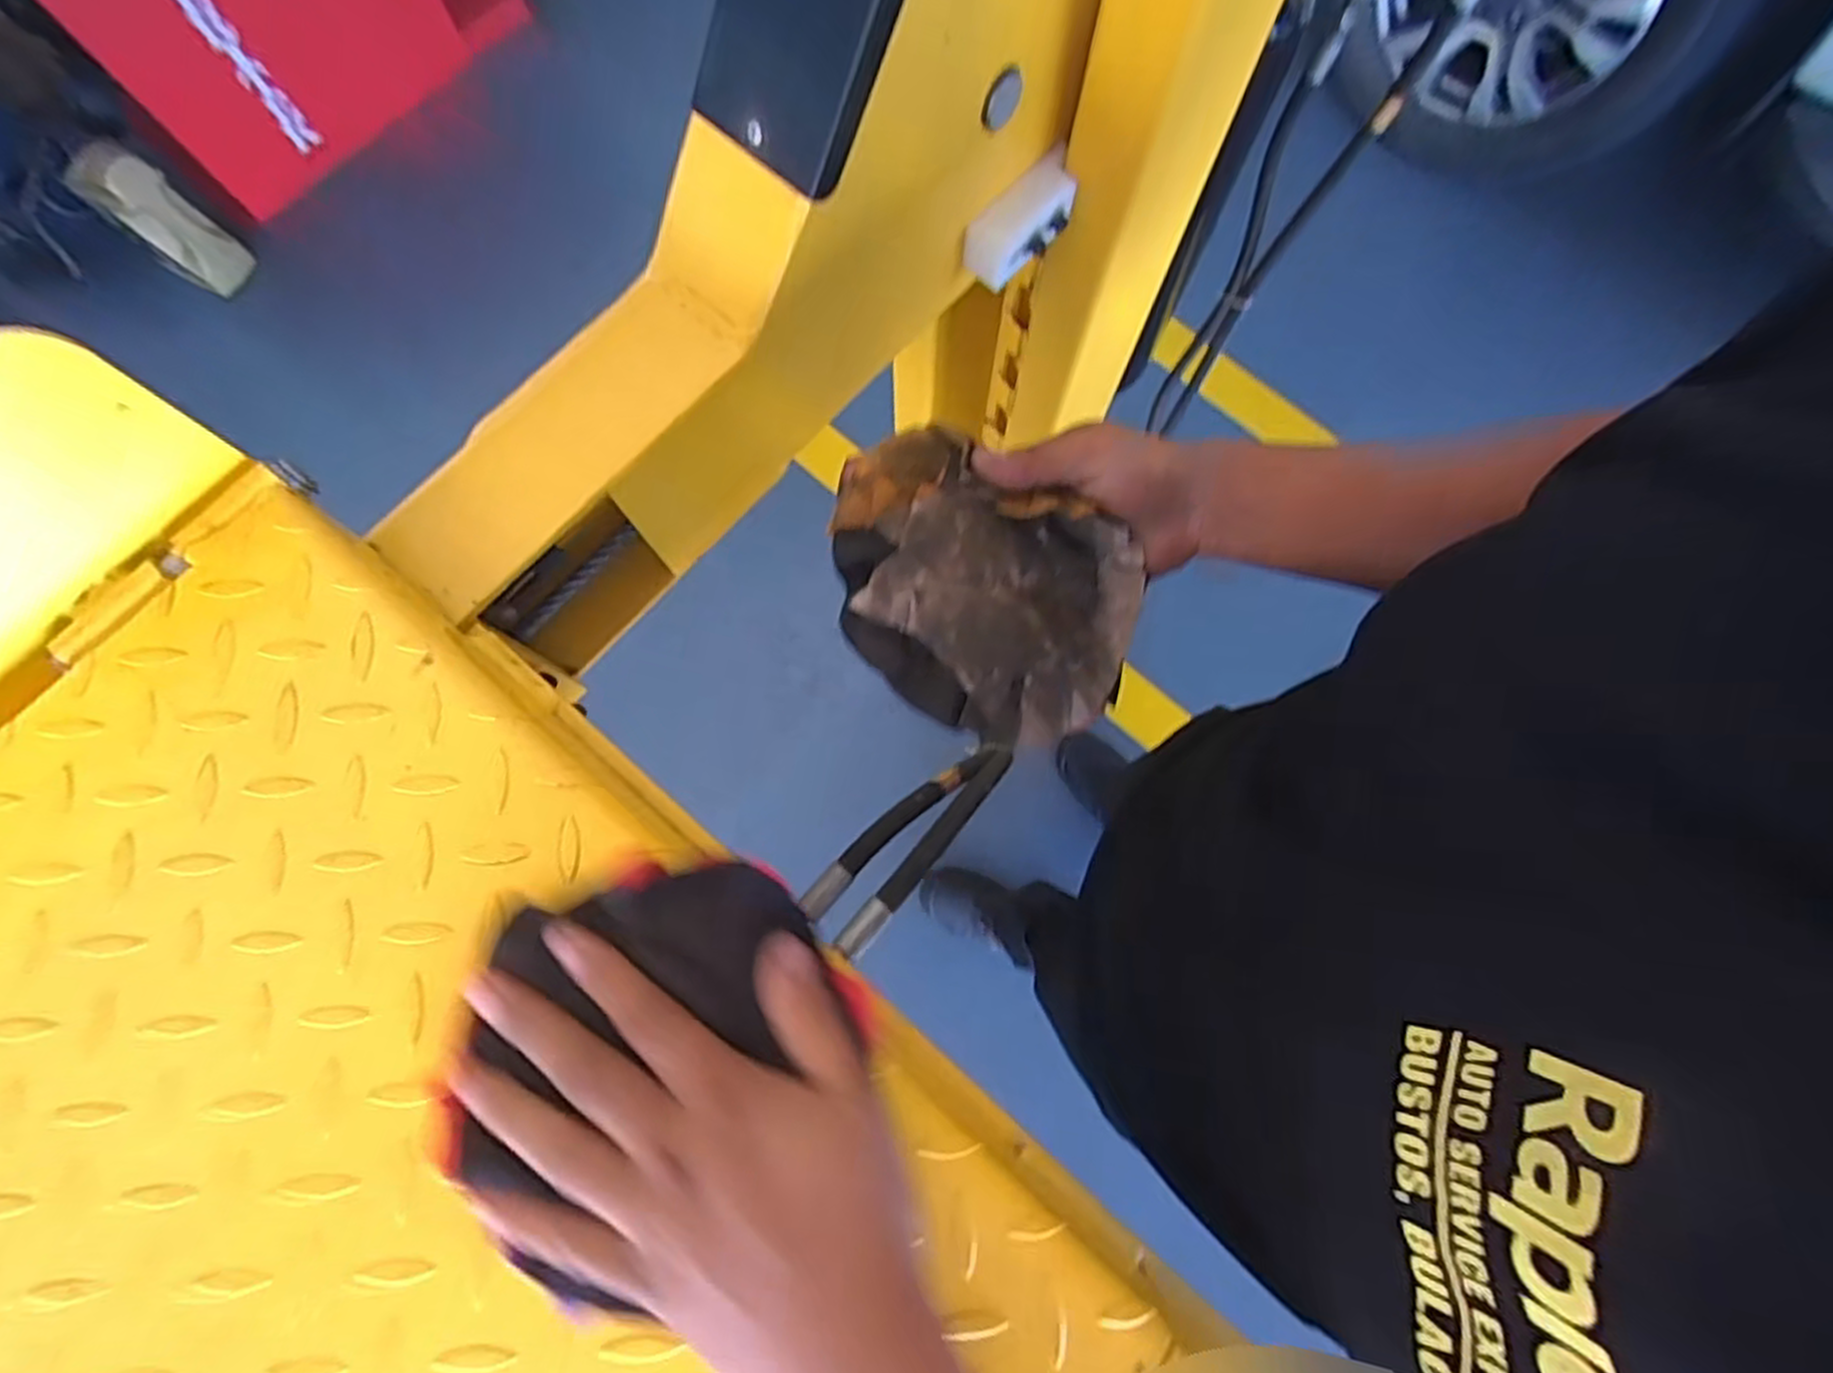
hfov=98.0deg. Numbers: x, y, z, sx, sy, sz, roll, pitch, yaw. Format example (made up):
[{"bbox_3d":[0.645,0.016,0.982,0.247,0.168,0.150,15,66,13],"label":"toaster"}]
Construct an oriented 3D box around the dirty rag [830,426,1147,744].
[{"bbox_3d":[0.032,-0.042,0.395,0.153,0.056,0.124,21,78,4],"label":"dirty rag"}]

